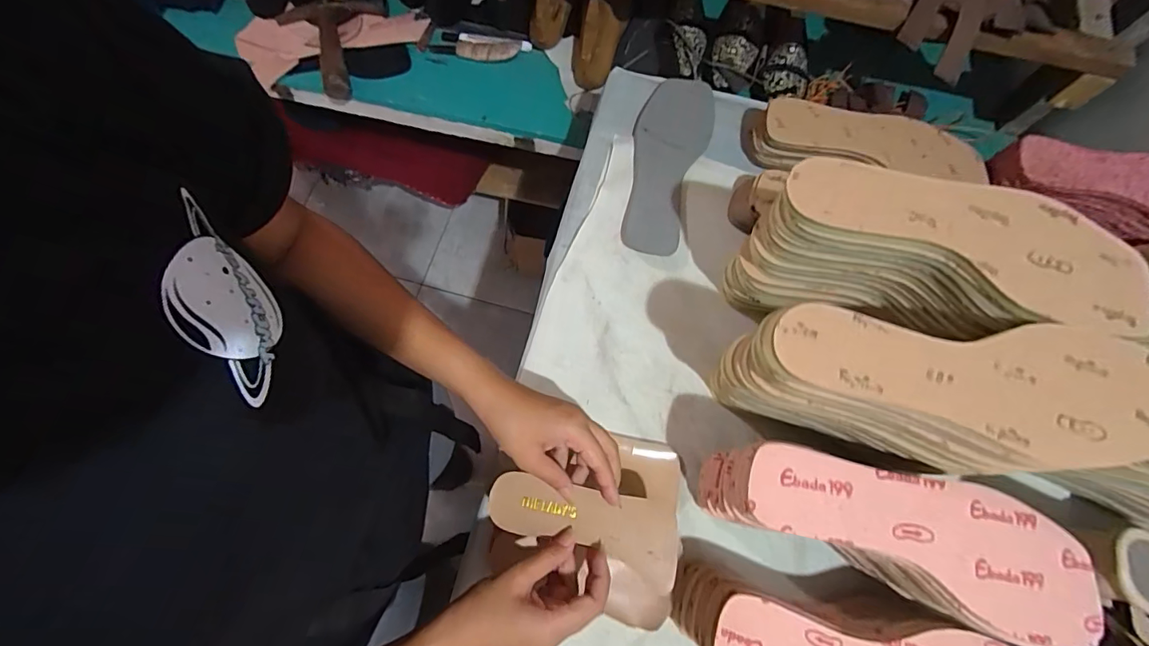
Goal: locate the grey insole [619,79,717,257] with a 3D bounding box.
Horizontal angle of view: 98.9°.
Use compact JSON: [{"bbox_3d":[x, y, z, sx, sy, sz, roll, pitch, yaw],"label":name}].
[{"bbox_3d":[0.104,-0.188,0.568,0.082,0.011,0.234,17,75,10],"label":"grey insole"}]

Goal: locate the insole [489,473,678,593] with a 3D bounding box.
[{"bbox_3d":[0.008,0.160,0.394,0.153,0.011,0.057,15,72,5],"label":"insole"}]

